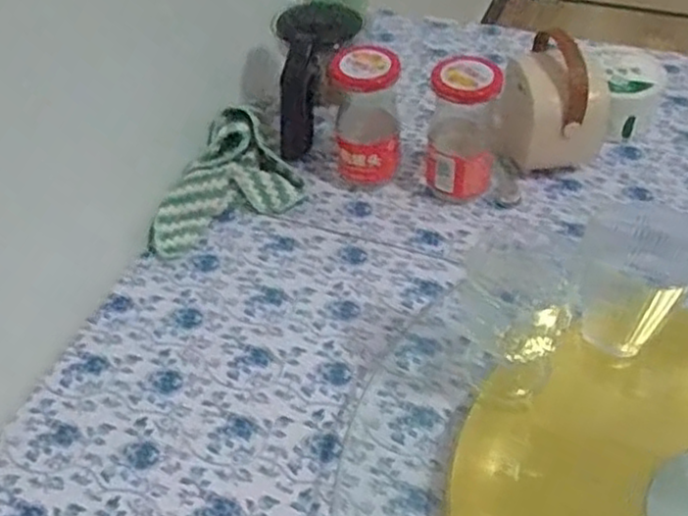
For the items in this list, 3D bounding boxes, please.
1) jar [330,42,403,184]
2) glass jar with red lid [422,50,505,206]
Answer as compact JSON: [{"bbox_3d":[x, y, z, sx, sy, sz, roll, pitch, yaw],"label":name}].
[{"bbox_3d":[0.021,-0.122,0.636,0.056,0.121,0.062,-2,47,1],"label":"jar"},{"bbox_3d":[0.103,-0.107,0.614,0.058,0.123,0.064,7,48,10],"label":"glass jar with red lid"}]

